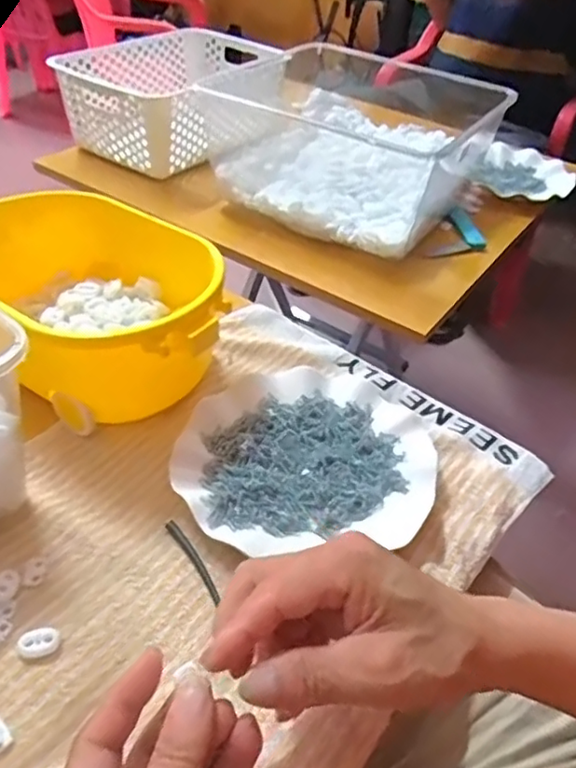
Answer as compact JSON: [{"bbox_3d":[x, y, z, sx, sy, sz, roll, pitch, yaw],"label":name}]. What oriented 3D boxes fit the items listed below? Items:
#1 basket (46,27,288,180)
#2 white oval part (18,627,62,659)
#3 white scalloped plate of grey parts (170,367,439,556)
[{"bbox_3d":[-0.157,-0.410,0.890,0.230,0.114,0.304,32,48,27],"label":"basket"},{"bbox_3d":[-0.142,0.148,0.350,0.023,0.006,0.016,-9,43,-16],"label":"white oval part"},{"bbox_3d":[0.013,0.053,0.459,0.186,0.025,0.159,-4,42,-10],"label":"white scalloped plate of grey parts"}]

